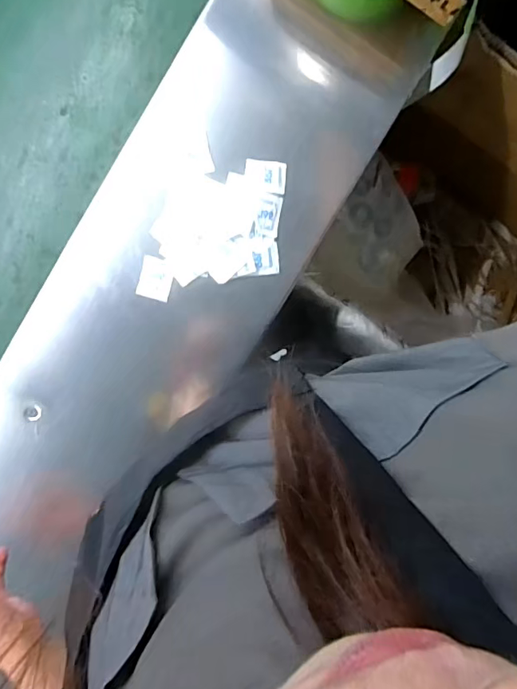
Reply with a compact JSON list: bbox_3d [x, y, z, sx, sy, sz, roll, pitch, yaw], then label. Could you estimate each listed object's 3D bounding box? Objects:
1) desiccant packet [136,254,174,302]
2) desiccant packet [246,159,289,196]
[{"bbox_3d":[-0.114,-0.073,0.556,0.036,0.009,0.045,15,94,-4],"label":"desiccant packet"},{"bbox_3d":[0.008,-0.186,0.554,0.045,0.009,0.037,3,95,-3],"label":"desiccant packet"}]

